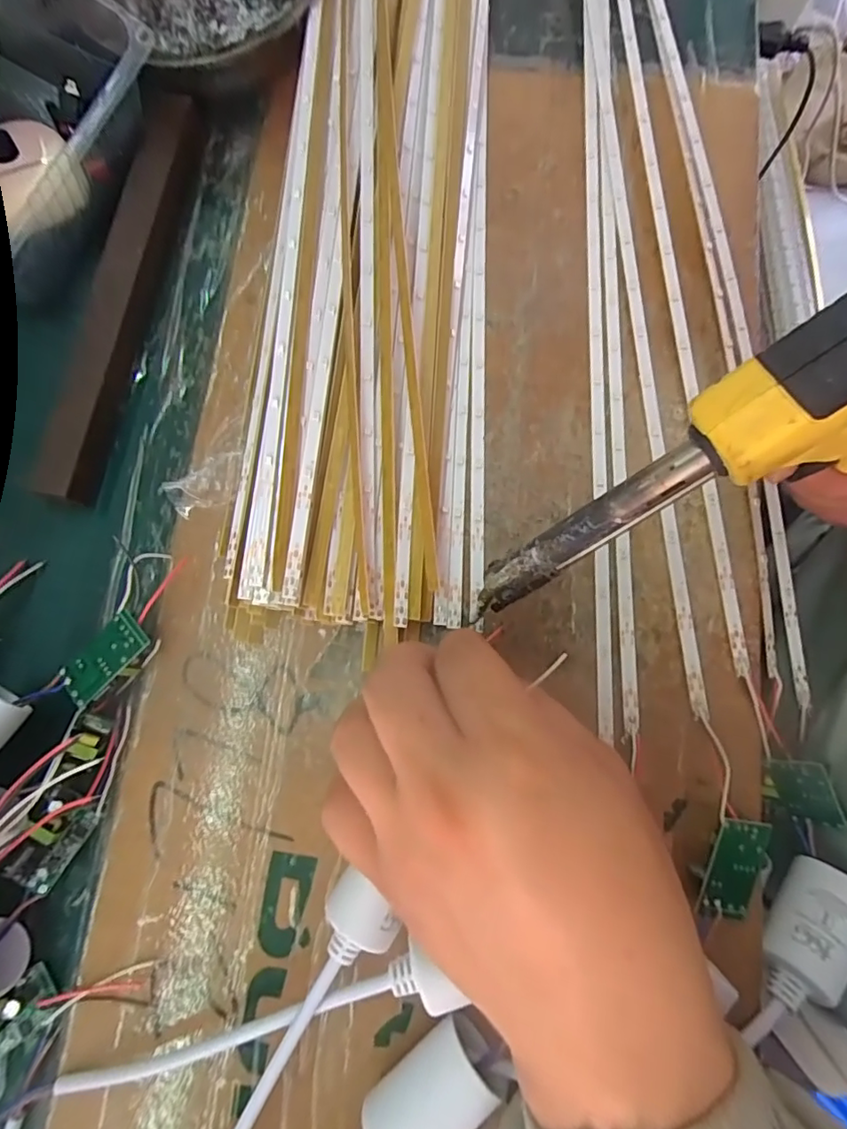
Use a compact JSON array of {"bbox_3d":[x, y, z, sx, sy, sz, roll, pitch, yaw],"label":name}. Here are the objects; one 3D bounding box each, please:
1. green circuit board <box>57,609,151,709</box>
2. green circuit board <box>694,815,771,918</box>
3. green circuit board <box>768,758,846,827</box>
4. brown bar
[{"bbox_3d":[-0.132,0.039,0.223,0.038,0.014,0.020,-44,82,-8],"label":"green circuit board"},{"bbox_3d":[0.117,0.113,0.198,0.020,0.004,0.037,14,94,-5],"label":"green circuit board"},{"bbox_3d":[0.160,0.095,0.220,0.004,0.020,0.033,-46,112,-44],"label":"green circuit board"},{"bbox_3d":[-0.147,-0.141,0.256,0.023,0.016,0.223,10,79,2],"label":"brown bar"}]

